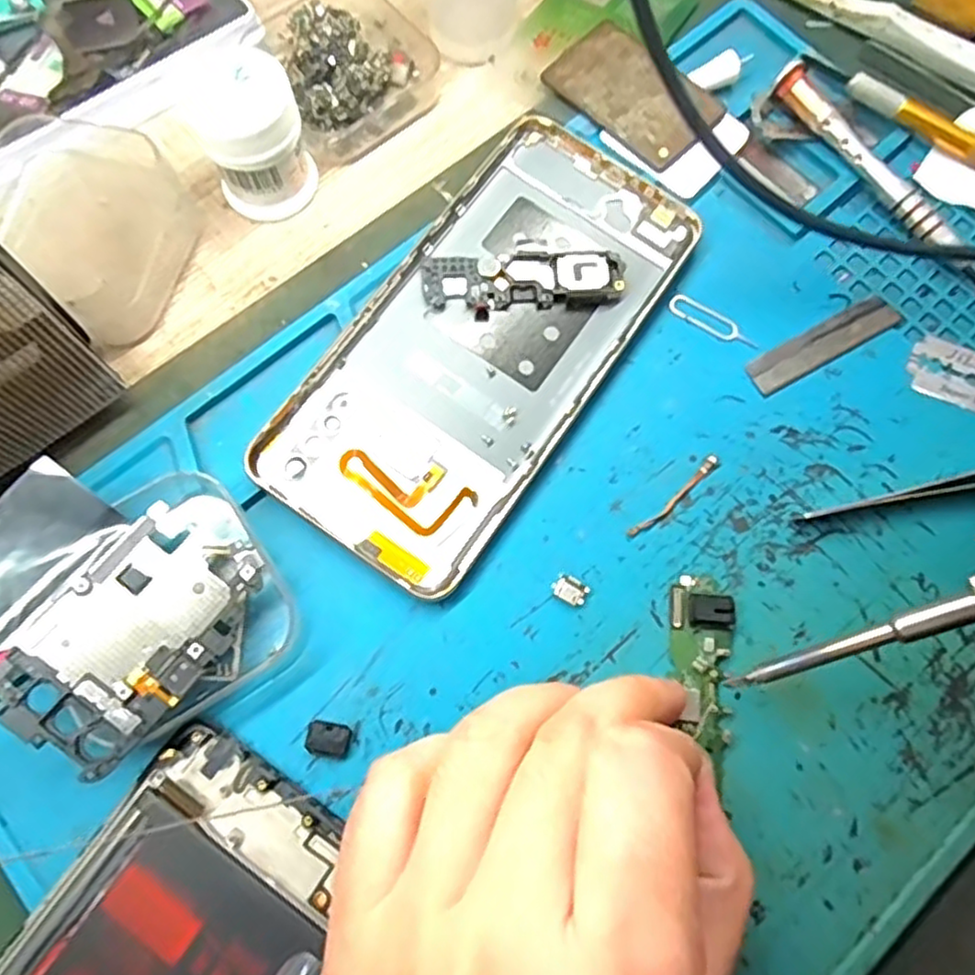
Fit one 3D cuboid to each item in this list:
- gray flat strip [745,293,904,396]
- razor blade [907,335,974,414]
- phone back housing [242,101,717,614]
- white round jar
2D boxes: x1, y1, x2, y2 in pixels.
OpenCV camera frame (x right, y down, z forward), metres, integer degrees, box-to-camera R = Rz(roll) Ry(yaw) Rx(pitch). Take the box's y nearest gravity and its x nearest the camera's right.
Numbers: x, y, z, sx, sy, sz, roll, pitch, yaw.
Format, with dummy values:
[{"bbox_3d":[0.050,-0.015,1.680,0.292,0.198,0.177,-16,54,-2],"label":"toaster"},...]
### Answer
[{"bbox_3d":[0.114,-0.050,0.232,0.057,0.004,0.013,-29,75,-9],"label":"gray flat strip"},{"bbox_3d":[0.162,-0.036,0.228,0.041,0.004,0.024,22,74,6],"label":"razor blade"},{"bbox_3d":[0.001,-0.049,0.226,0.074,0.015,0.160,34,76,9],"label":"phone back housing"},{"bbox_3d":[-0.079,-0.120,0.233,0.034,0.041,0.030,-22,74,-7],"label":"white round jar"}]

